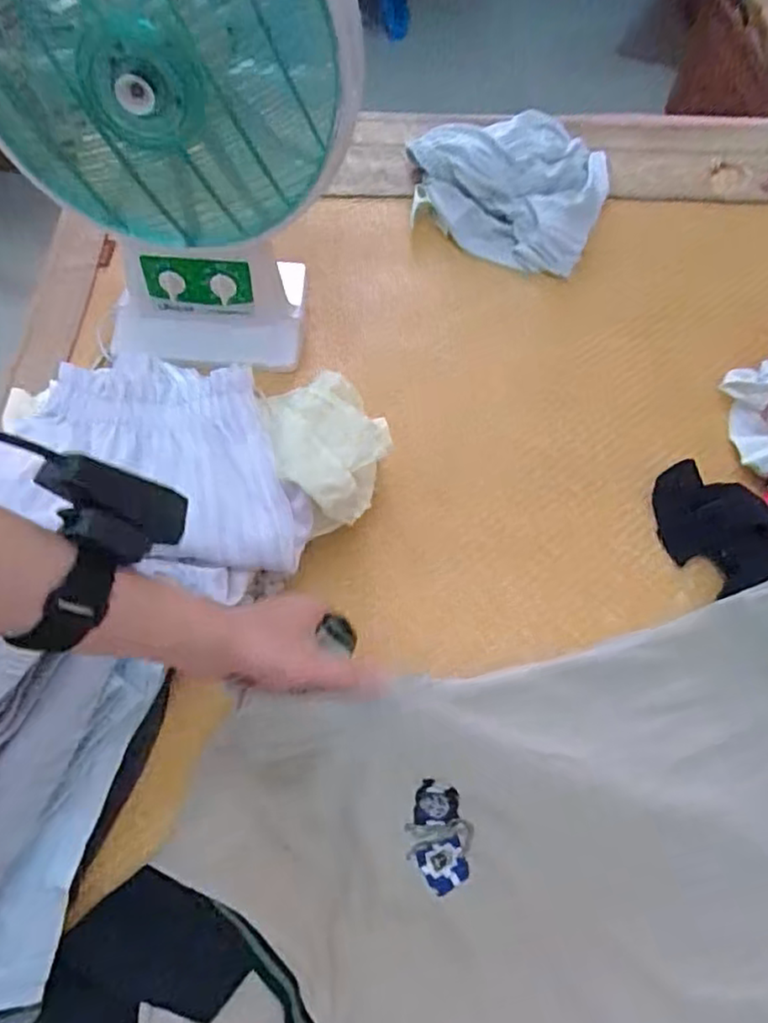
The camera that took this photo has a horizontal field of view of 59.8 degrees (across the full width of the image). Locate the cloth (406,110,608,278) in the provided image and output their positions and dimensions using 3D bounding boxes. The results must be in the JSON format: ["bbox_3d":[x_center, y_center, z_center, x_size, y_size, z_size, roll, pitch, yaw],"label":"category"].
[{"bbox_3d":[0.162,-0.394,0.792,0.234,0.068,0.212,34,65,20],"label":"cloth"}]

